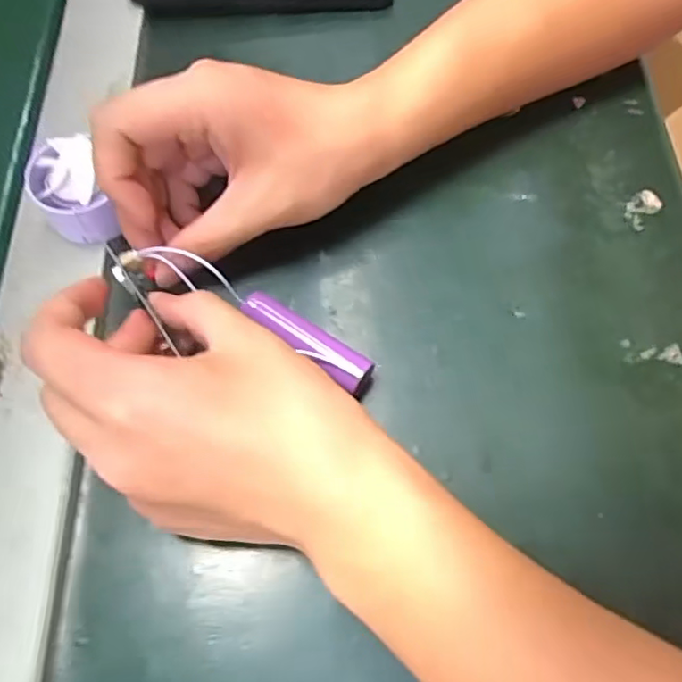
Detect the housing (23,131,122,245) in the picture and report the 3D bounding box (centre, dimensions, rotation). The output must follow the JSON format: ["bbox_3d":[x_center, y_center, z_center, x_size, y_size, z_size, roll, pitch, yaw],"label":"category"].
[{"bbox_3d":[-0.130,-0.071,0.289,0.031,0.033,0.037,-15,67,-8],"label":"housing"}]

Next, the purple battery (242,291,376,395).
[{"bbox_3d":[-0.014,0.001,0.276,0.066,0.019,0.016,38,70,15],"label":"purple battery"}]

